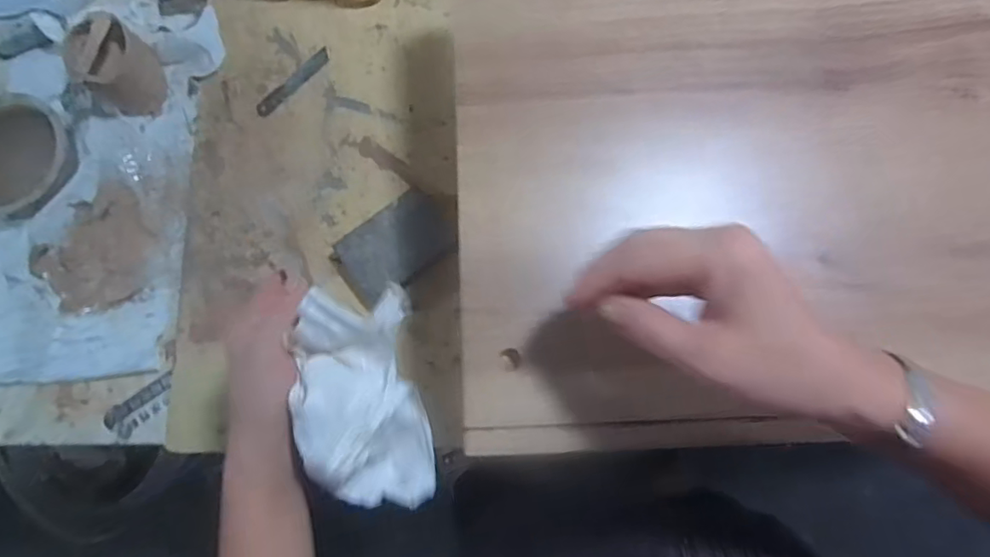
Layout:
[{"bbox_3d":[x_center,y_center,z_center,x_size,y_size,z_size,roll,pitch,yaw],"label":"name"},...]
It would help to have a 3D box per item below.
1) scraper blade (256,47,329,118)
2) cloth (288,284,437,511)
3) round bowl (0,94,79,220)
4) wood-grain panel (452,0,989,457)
[{"bbox_3d":[-0.206,-0.201,0.607,0.016,0.004,0.095,42,82,9],"label":"scraper blade"},{"bbox_3d":[-0.088,0.082,0.390,0.076,0.067,0.138,-10,78,-1],"label":"cloth"},{"bbox_3d":[-0.479,-0.120,0.582,0.116,0.032,0.111,0,78,1],"label":"round bowl"},{"bbox_3d":[0.355,-0.104,0.388,0.766,0.027,0.391,-3,78,0],"label":"wood-grain panel"}]

